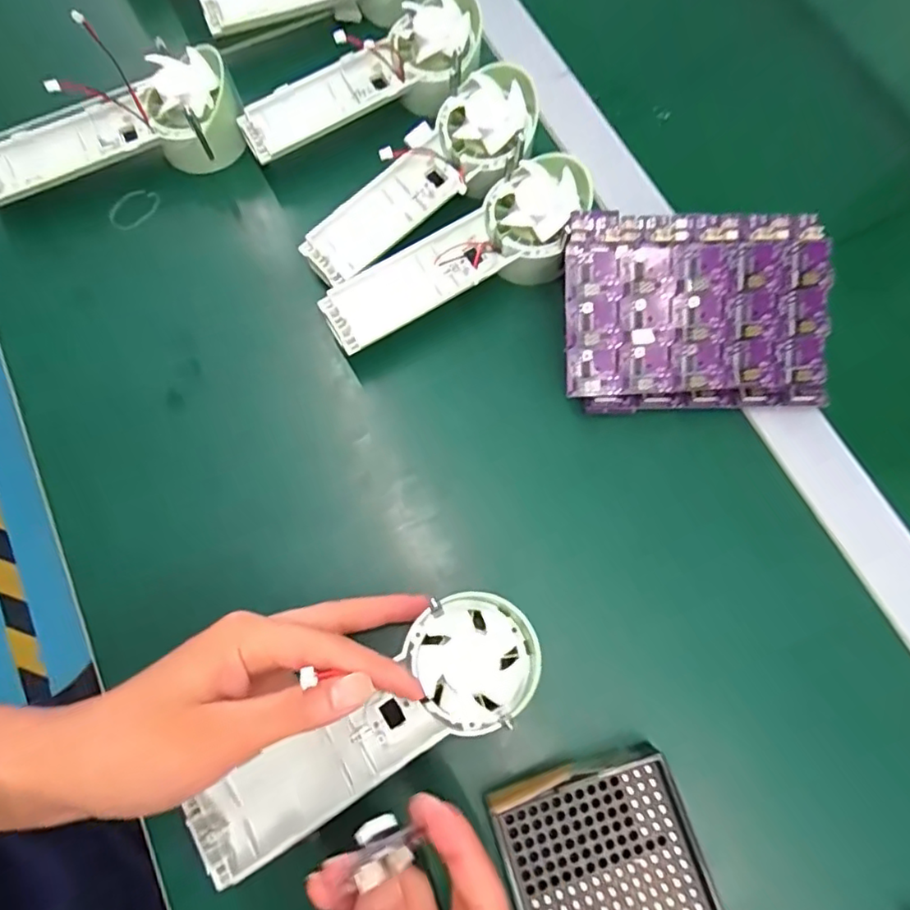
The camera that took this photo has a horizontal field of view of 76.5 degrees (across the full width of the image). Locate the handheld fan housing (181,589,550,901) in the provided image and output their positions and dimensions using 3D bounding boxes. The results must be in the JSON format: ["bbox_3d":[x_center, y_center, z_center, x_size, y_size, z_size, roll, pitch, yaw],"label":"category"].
[{"bbox_3d":[-0.039,0.131,0.277,0.175,0.018,0.059,-32,76,-7],"label":"handheld fan housing"}]

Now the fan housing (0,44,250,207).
[{"bbox_3d":[-0.234,-0.215,0.394,0.179,0.048,0.059,-18,74,-5],"label":"fan housing"}]

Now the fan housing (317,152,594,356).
[{"bbox_3d":[0.004,-0.116,0.356,0.174,0.048,0.062,-34,76,-9],"label":"fan housing"}]

